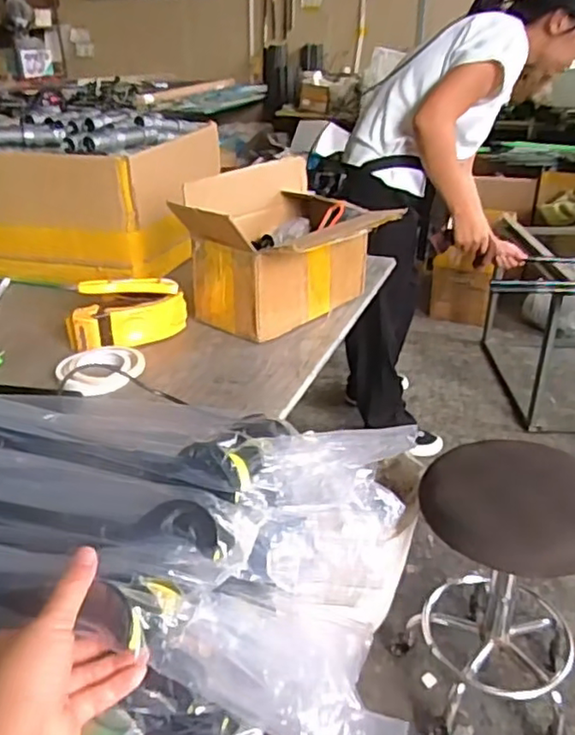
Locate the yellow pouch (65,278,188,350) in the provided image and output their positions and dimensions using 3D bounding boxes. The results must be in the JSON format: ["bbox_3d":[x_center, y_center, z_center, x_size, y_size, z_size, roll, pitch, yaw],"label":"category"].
[{"bbox_3d":[-0.232,-0.075,0.934,0.155,0.067,0.127,-1,29,0],"label":"yellow pouch"}]

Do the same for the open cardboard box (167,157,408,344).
[{"bbox_3d":[-0.002,-0.173,0.960,0.281,0.193,0.222,-26,37,-38],"label":"open cardboard box"}]

